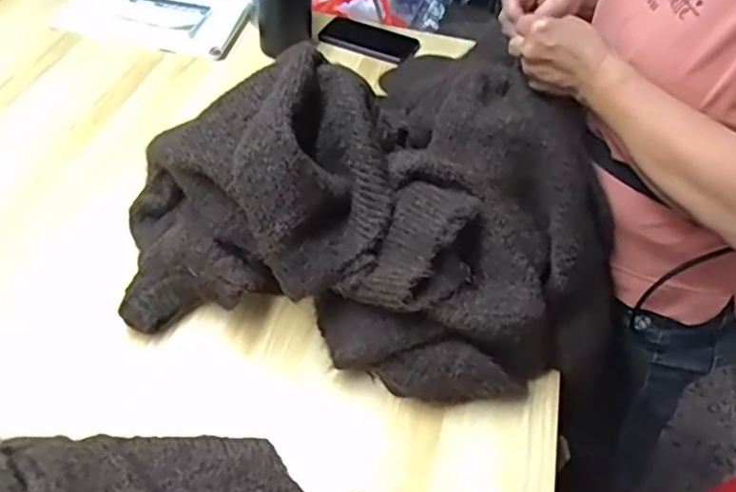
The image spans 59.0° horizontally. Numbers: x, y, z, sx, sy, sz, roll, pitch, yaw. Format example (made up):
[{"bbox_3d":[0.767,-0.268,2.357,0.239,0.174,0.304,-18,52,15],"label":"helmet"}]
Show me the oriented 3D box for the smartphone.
[{"bbox_3d":[0.006,-0.344,1.077,0.156,0.018,0.073,19,60,12],"label":"smartphone"}]

